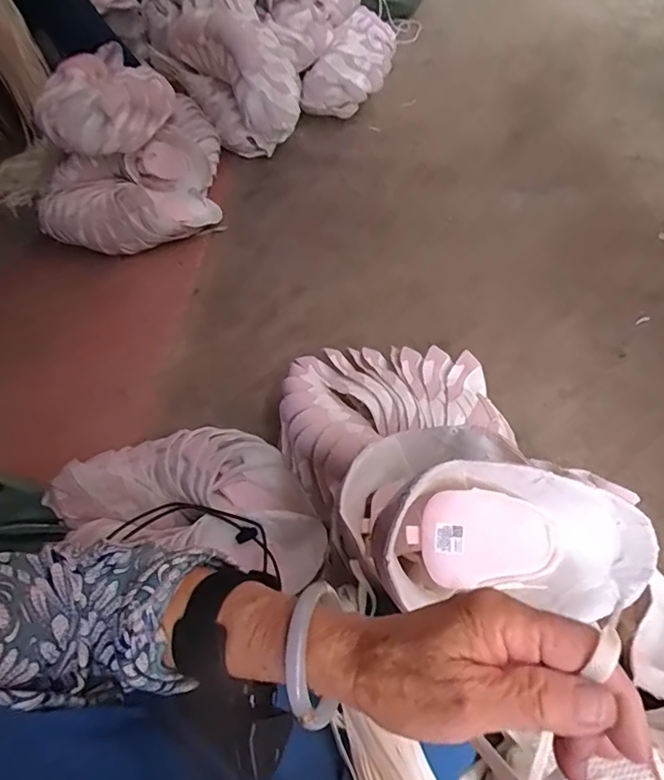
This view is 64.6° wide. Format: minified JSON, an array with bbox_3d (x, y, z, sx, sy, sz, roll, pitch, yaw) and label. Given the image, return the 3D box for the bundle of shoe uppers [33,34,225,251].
[{"bbox_3d":[-0.508,-0.572,1.281,0.424,0.283,0.431,-9,54,-2],"label":"bundle of shoe uppers"}]

